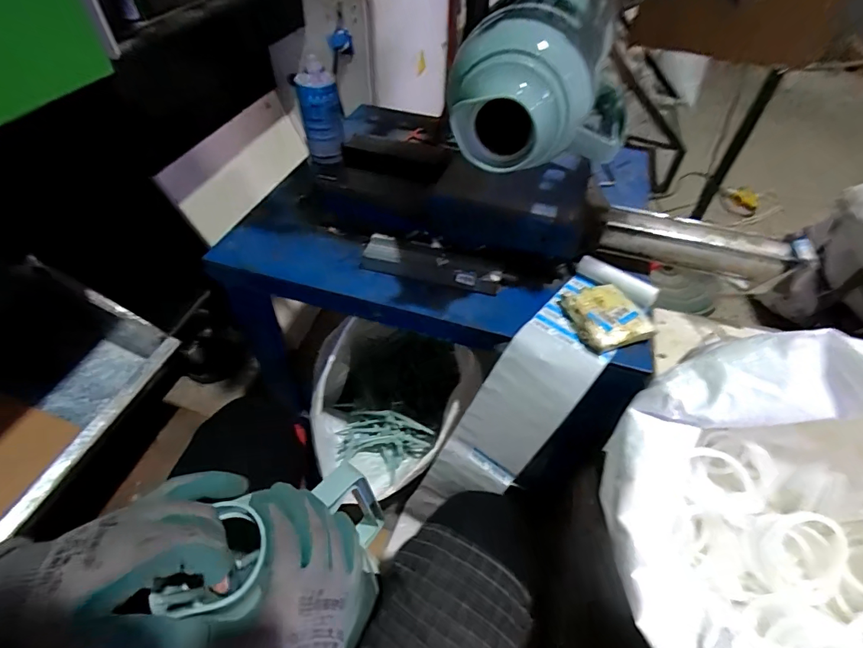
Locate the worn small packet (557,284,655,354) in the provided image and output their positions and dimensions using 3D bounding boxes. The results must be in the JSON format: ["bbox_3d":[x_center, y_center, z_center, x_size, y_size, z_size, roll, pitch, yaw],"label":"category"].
[{"bbox_3d":[0.228,-0.012,0.592,0.087,0.030,0.100,-8,50,-9],"label":"worn small packet"}]

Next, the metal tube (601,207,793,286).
[{"bbox_3d":[0.370,-0.115,0.642,0.244,0.050,0.061,17,51,12],"label":"metal tube"}]

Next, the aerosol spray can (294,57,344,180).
[{"bbox_3d":[-0.181,-0.333,0.734,0.064,0.165,0.061,-10,51,-11],"label":"aerosol spray can"}]

